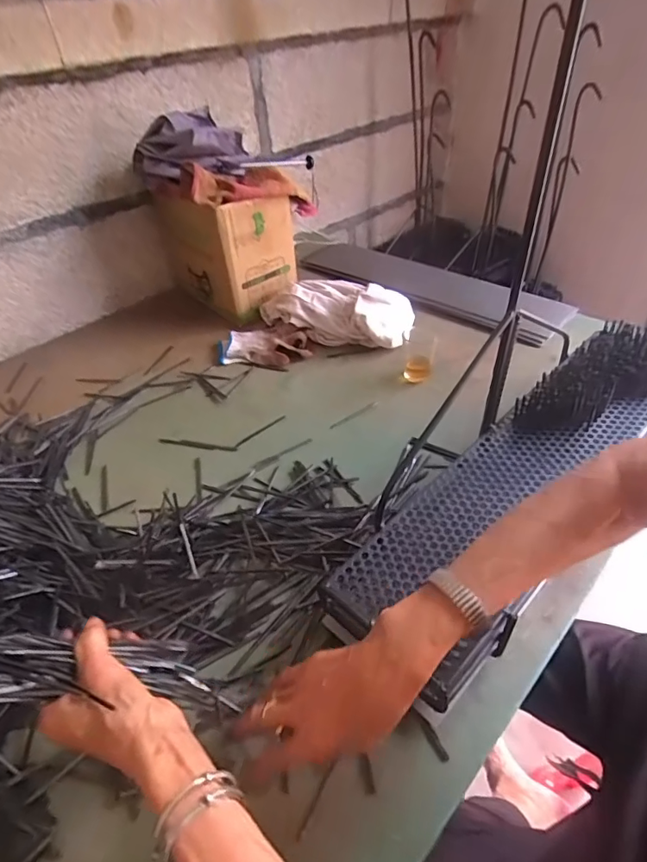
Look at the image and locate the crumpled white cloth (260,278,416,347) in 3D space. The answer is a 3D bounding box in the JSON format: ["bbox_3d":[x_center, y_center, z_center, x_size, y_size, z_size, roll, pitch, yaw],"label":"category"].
[{"bbox_3d":[0.030,-0.239,0.953,0.297,0.091,0.143,18,46,22],"label":"crumpled white cloth"}]

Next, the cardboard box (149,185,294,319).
[{"bbox_3d":[-0.196,-0.382,1.023,0.184,0.239,0.236,-34,50,-30],"label":"cardboard box"}]

